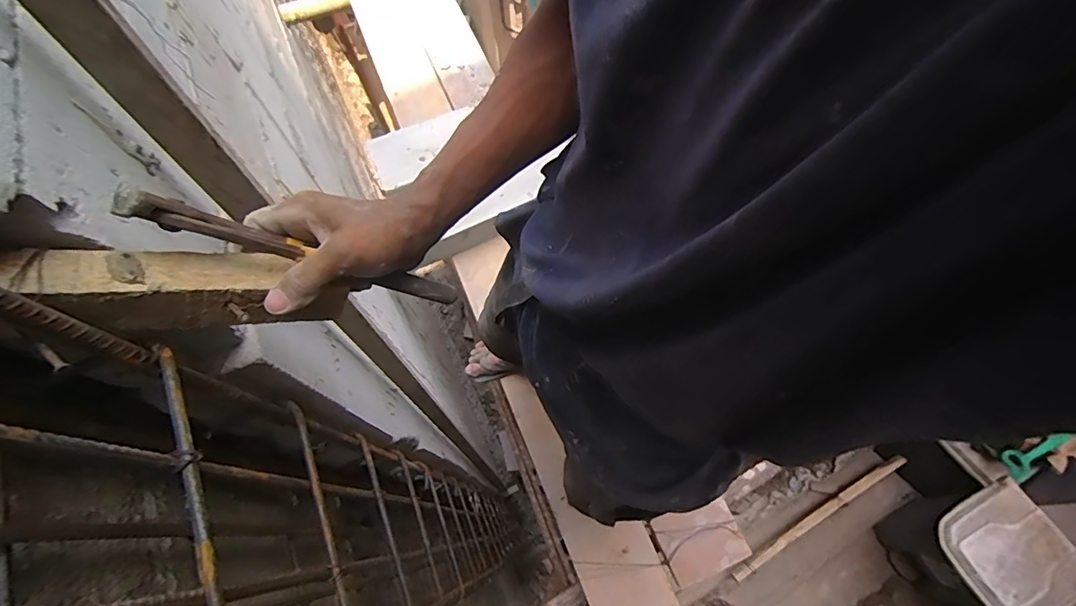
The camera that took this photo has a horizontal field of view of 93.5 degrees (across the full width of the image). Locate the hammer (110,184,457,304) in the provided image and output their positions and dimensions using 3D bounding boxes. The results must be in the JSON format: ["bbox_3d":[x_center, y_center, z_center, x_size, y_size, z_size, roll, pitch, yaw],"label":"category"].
[{"bbox_3d":[-0.148,-0.029,0.339,0.212,0.030,0.025,20,59,-39],"label":"hammer"}]

